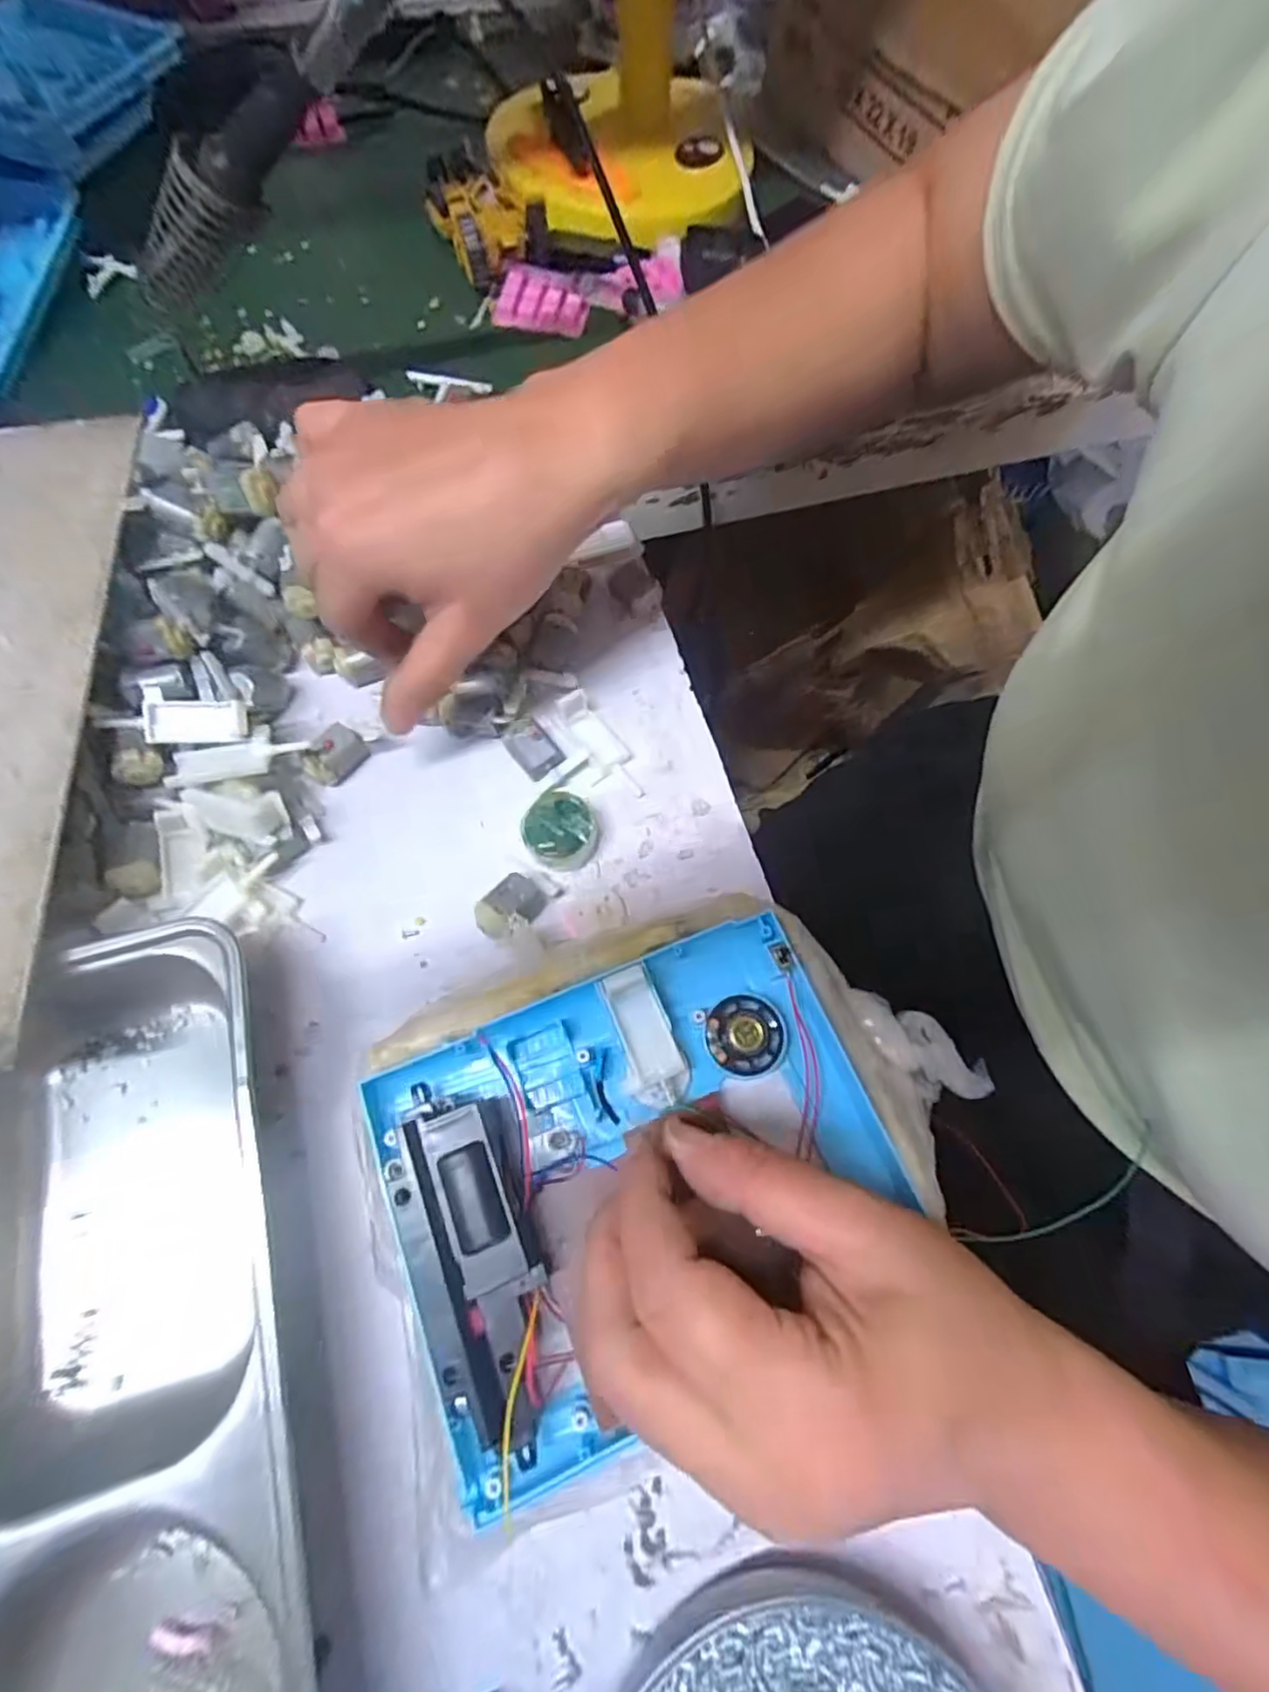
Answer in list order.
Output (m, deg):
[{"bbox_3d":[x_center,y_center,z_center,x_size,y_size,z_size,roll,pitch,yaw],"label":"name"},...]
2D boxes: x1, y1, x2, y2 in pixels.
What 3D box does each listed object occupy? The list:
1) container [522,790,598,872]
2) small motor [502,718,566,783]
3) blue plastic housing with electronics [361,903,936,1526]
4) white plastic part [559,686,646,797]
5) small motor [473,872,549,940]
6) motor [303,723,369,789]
[{"bbox_3d":[-0.034,-0.007,0.301,0.033,0.017,0.034,1,69,-1],"label":"container"},{"bbox_3d":[-0.047,-0.045,0.315,0.018,0.013,0.024,-40,75,-15],"label":"small motor"},{"bbox_3d":[0.004,0.106,0.217,0.162,0.038,0.129,-20,71,-9],"label":"blue plastic housing with electronics"},{"bbox_3d":[-0.017,-0.050,0.323,0.022,0.007,0.061,-24,72,-10],"label":"white plastic part"},{"bbox_3d":[-0.054,0.028,0.288,0.022,0.017,0.029,37,72,12],"label":"small motor"},{"bbox_3d":[-0.142,-0.042,0.312,0.017,0.018,0.027,31,71,10],"label":"motor"}]

